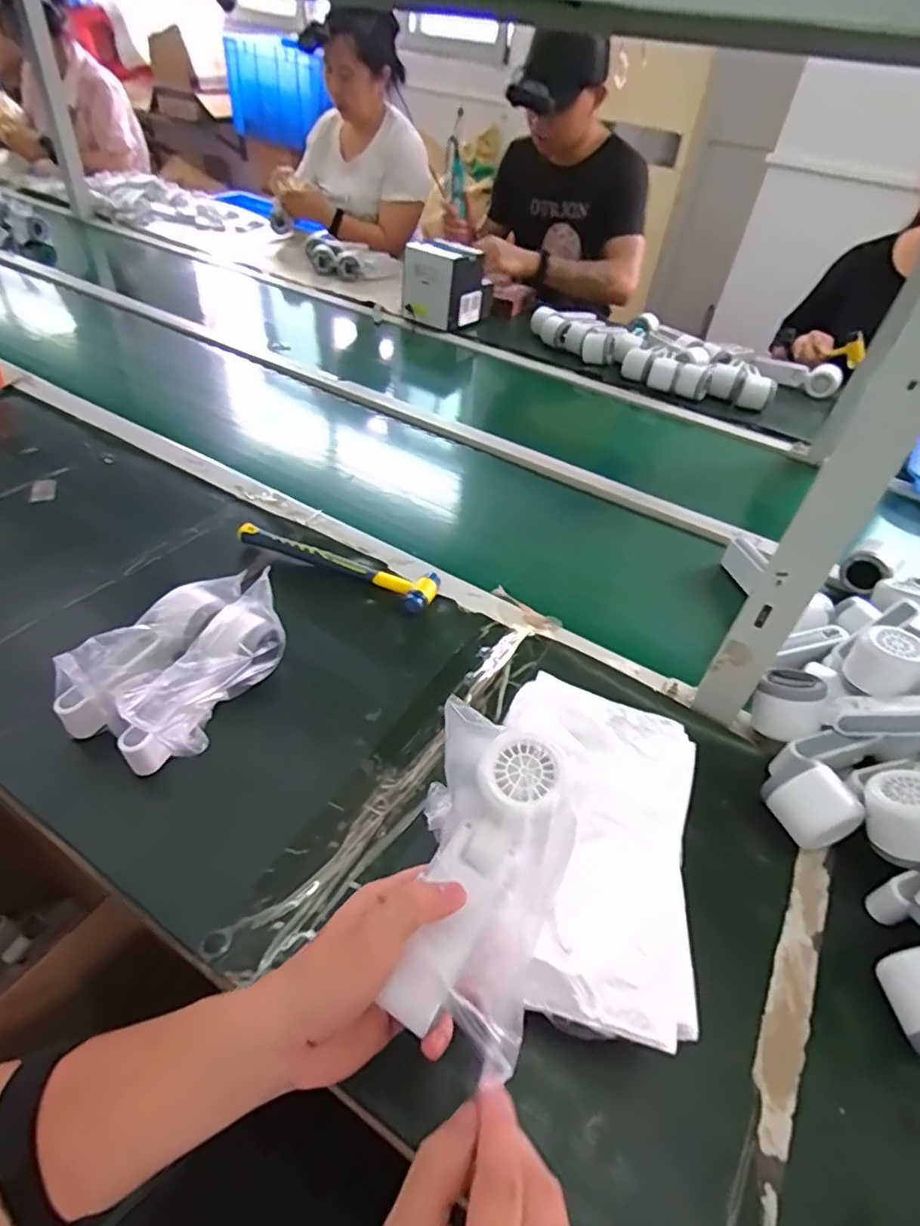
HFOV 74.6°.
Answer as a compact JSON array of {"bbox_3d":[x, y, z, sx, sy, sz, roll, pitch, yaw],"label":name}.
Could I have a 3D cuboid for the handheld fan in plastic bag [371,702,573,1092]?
[{"bbox_3d":[0.013,0.146,0.352,0.092,0.045,0.178,6,61,25],"label":"handheld fan in plastic bag"}]

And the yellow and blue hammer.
[{"bbox_3d":[-0.138,-0.062,0.696,0.241,0.028,0.058,23,45,16],"label":"yellow and blue hammer"}]

